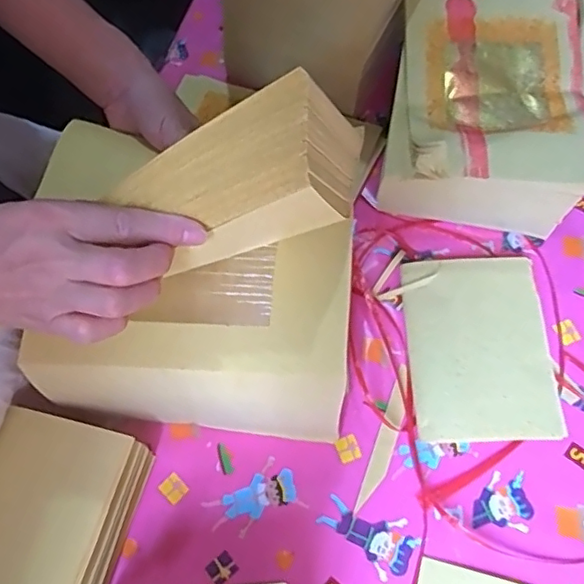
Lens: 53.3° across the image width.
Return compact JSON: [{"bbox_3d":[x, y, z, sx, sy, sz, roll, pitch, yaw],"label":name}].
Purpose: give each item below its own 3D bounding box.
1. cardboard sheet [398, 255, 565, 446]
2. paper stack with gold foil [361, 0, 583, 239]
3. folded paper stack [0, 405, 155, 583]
[{"bbox_3d":[0.160,0.045,0.504,0.123,0.013,0.163,-3,68,1],"label":"cardboard sheet"},{"bbox_3d":[0.178,-0.166,0.556,0.177,0.109,0.231,4,65,6],"label":"paper stack with gold foil"},{"bbox_3d":[-0.193,0.182,0.440,0.118,0.064,0.161,11,63,9],"label":"folded paper stack"}]

